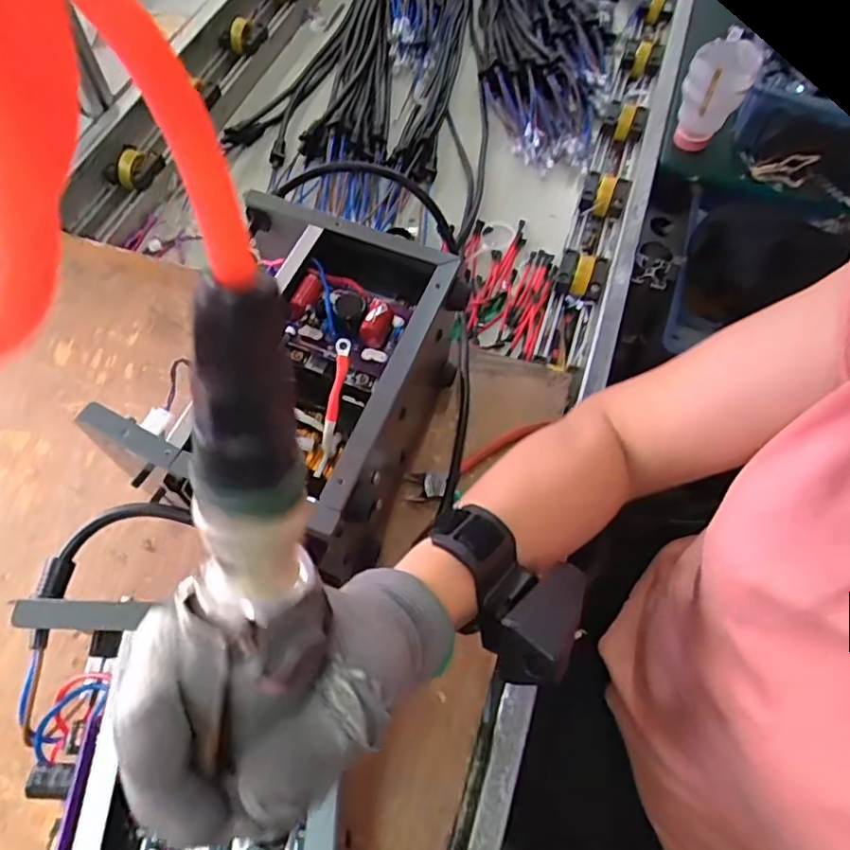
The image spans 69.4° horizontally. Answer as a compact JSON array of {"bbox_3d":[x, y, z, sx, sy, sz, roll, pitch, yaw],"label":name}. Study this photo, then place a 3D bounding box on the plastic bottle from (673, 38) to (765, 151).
[{"bbox_3d":[0.305,-0.350,0.662,0.062,0.105,0.058,23,63,10],"label":"plastic bottle"}]

